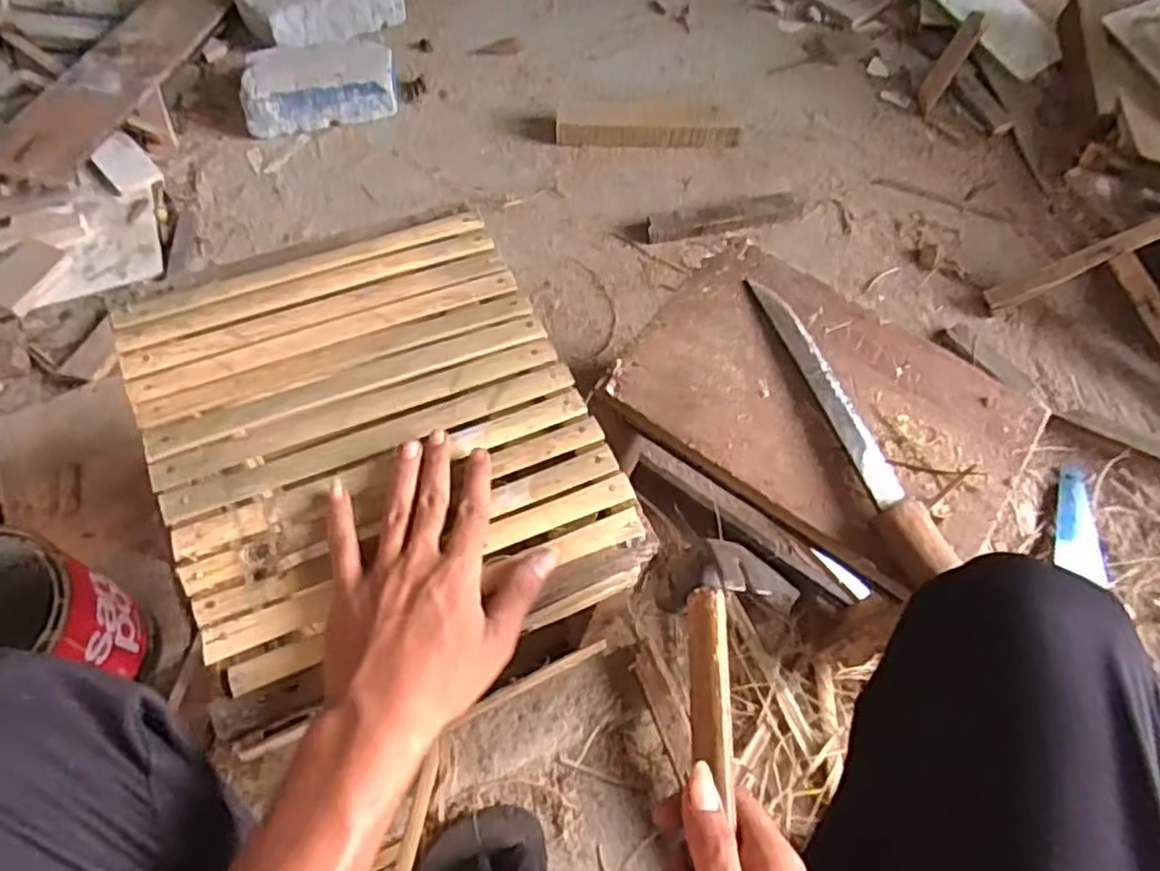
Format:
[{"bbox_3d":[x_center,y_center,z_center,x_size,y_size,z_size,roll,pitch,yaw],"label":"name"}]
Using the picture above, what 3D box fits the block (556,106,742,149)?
[{"bbox_3d":[0.099,-0.444,1.063,0.265,0.042,0.048,0,61,-2],"label":"block"}]

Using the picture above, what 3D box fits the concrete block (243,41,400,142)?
[{"bbox_3d":[-0.371,-0.498,1.058,0.213,0.074,0.094,-13,62,-9],"label":"concrete block"}]

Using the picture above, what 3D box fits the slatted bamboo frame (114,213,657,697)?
[{"bbox_3d":[-0.131,-0.005,0.484,0.258,0.035,0.296,-22,64,-14],"label":"slatted bamboo frame"}]

